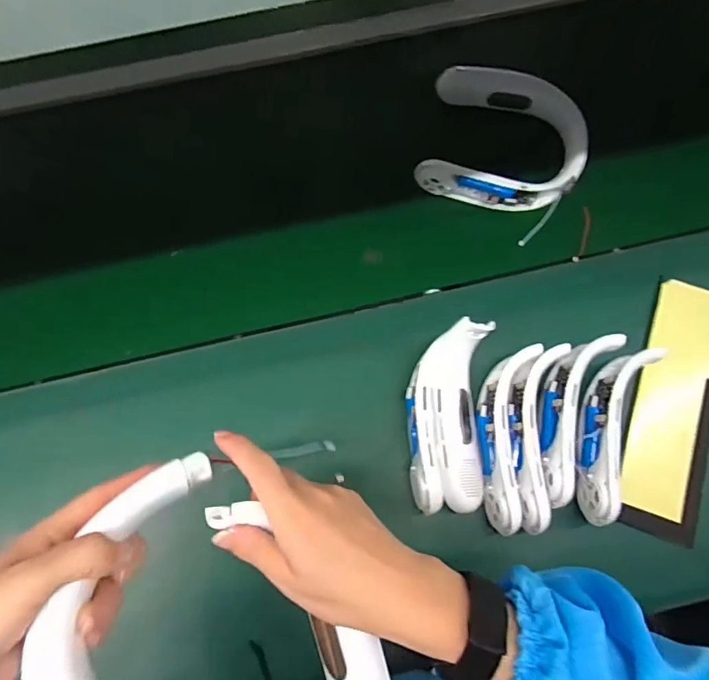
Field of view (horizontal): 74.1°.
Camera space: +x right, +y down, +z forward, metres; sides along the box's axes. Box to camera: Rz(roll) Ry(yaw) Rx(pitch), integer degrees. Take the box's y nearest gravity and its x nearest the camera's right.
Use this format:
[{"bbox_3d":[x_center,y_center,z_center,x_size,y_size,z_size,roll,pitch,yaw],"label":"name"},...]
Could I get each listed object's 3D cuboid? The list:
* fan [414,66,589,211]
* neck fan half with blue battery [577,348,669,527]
[{"bbox_3d":[0.197,-0.265,0.617,0.198,0.045,0.182,14,75,4],"label":"fan"},{"bbox_3d":[0.278,0.095,0.508,0.056,0.048,0.201,22,76,6],"label":"neck fan half with blue battery"}]

